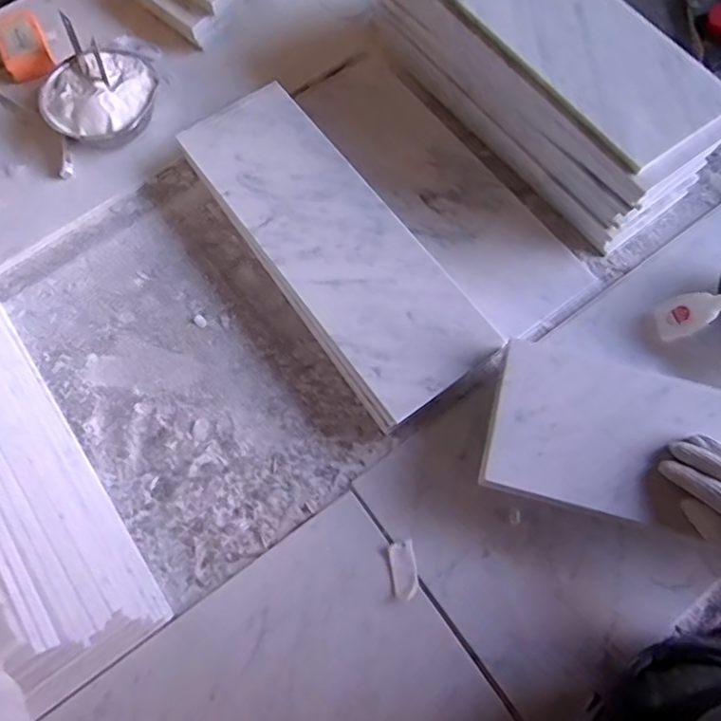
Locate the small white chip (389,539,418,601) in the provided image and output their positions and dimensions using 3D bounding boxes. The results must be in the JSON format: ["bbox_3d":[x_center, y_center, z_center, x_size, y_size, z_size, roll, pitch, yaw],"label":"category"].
[{"bbox_3d":[0.045,0.216,0.592,0.026,0.004,0.055,-7,71,-1],"label":"small white chip"}]

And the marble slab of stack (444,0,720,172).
[{"bbox_3d":[0.207,-0.425,0.669,0.168,0.028,0.490,-34,74,-10],"label":"marble slab of stack"}]

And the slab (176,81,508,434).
[{"bbox_3d":[-0.037,-0.146,0.683,0.159,0.024,0.452,-35,74,-10],"label":"slab"}]

